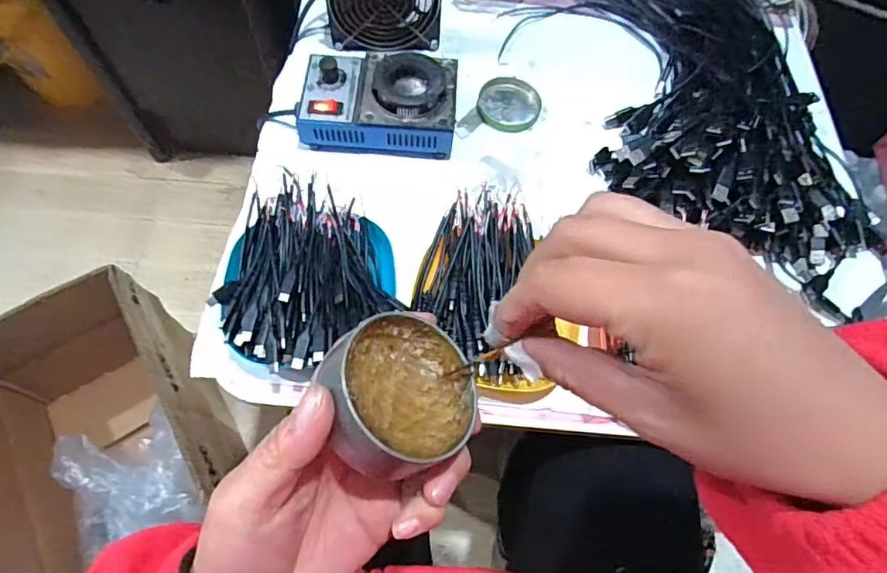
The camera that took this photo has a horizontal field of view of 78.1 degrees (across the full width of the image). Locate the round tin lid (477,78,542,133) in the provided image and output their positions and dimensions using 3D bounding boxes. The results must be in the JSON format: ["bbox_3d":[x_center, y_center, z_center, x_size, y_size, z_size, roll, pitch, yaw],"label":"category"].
[{"bbox_3d":[0.071,-0.195,0.585,0.064,0.010,0.068,1,65,-2],"label":"round tin lid"}]

